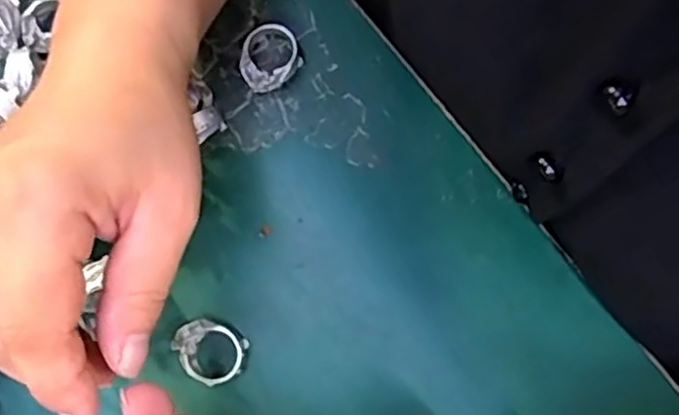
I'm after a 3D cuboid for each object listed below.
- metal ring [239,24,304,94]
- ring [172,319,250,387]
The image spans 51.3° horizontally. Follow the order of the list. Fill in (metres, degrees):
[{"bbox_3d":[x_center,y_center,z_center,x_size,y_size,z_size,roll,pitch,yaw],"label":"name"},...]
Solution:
[{"bbox_3d":[-0.031,-0.067,0.317,0.028,0.012,0.026,0,81,2],"label":"metal ring"},{"bbox_3d":[-0.055,0.060,0.297,0.031,0.010,0.024,35,84,7],"label":"ring"}]

